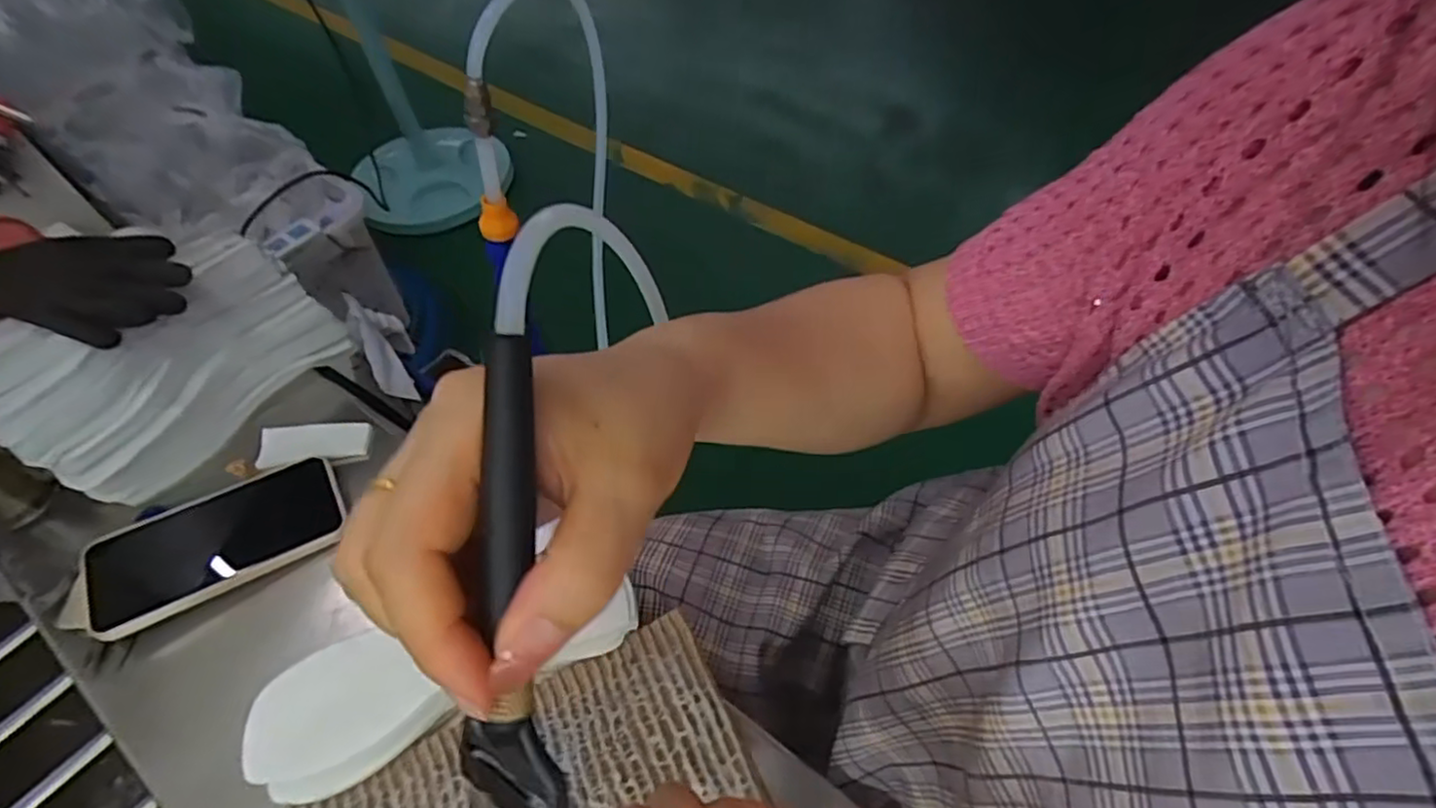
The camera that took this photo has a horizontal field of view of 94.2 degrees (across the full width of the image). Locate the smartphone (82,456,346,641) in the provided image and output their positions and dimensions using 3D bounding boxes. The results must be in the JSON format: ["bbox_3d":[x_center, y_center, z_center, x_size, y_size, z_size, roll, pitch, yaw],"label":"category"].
[{"bbox_3d":[-0.356,0.096,0.477,0.157,0.007,0.074,-25,68,-21],"label":"smartphone"}]

